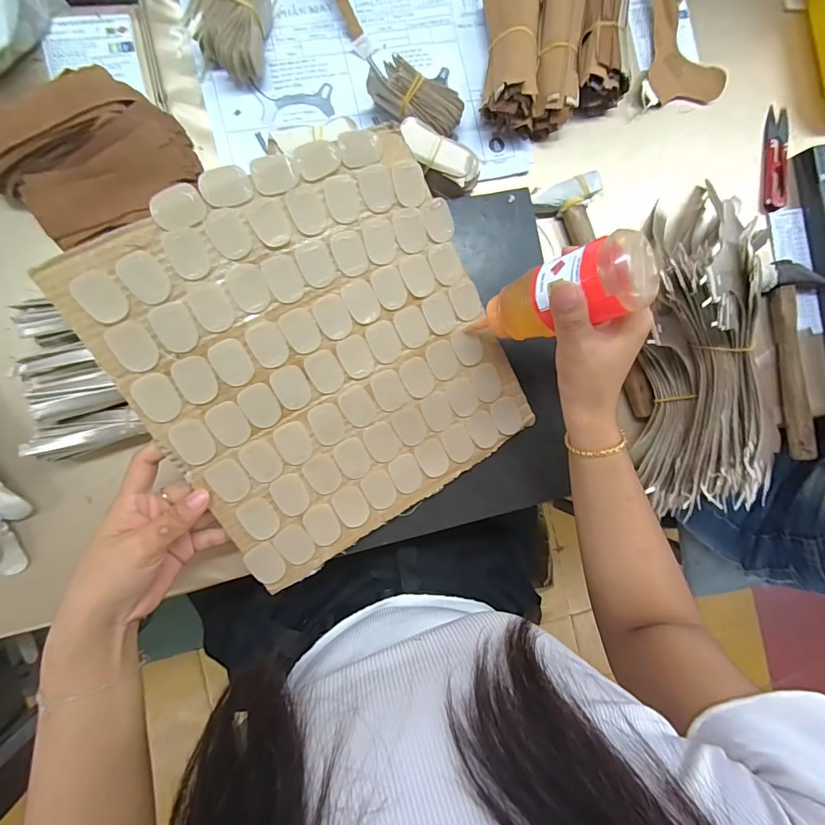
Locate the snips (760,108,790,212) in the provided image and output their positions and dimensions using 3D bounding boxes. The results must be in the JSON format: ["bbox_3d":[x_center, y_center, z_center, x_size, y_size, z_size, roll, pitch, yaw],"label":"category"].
[{"bbox_3d":[0.409,-0.285,0.466,0.032,0.010,0.117,3,90,-7],"label":"snips"}]

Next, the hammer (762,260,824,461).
[{"bbox_3d":[0.439,-0.063,0.460,0.084,0.022,0.212,-14,92,-7],"label":"hammer"}]

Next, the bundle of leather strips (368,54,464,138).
[{"bbox_3d":[0.003,-0.289,0.389,0.083,0.044,0.046,29,87,-7],"label":"bundle of leather strips"}]

